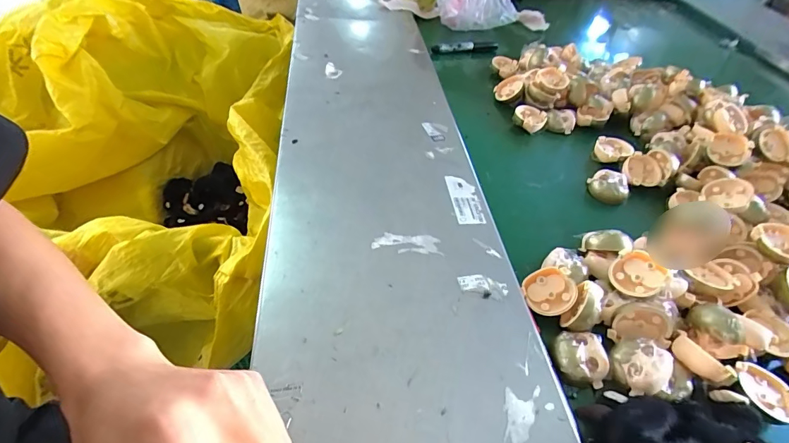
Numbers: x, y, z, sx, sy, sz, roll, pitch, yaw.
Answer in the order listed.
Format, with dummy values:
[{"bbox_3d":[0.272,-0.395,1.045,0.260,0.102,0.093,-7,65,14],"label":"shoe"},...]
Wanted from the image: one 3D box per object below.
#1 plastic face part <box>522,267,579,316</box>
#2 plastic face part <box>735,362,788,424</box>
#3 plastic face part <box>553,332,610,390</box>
[{"bbox_3d":[0.154,0.071,0.398,0.045,0.020,0.045,-9,64,18],"label":"plastic face part"},{"bbox_3d":[0.321,0.146,0.344,0.041,0.014,0.050,-15,50,-19],"label":"plastic face part"},{"bbox_3d":[0.164,0.120,0.351,0.042,0.019,0.043,3,47,-3],"label":"plastic face part"}]

